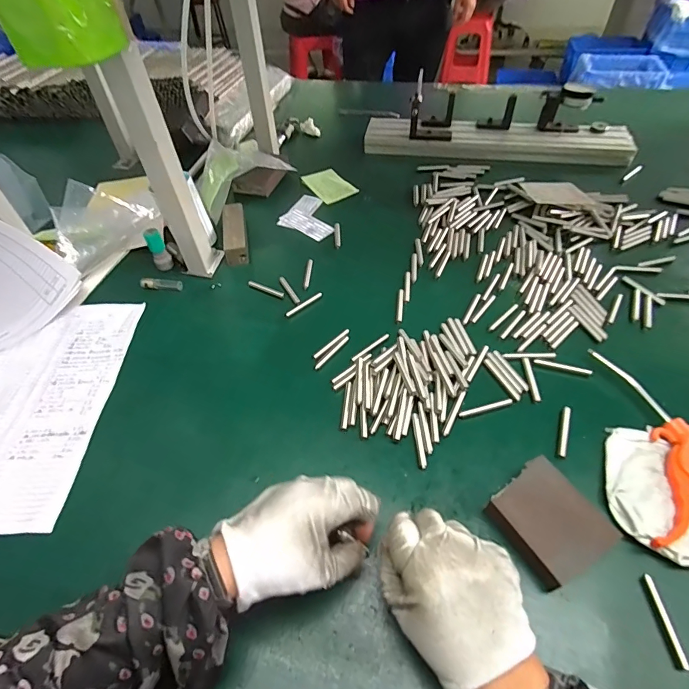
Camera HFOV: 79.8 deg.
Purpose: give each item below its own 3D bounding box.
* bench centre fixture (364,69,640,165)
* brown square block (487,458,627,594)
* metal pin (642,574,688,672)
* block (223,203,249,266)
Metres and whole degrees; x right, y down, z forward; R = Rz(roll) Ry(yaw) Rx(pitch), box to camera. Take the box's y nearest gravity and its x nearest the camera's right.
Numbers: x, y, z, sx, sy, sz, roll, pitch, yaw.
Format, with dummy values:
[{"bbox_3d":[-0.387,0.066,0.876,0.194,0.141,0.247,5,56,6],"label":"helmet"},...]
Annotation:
[{"bbox_3d":[0.282,-0.415,0.763,0.482,0.095,0.114,5,50,7],"label":"bench centre fixture"},{"bbox_3d":[0.168,0.148,0.343,0.071,0.029,0.078,-31,55,-22],"label":"brown square block"},{"bbox_3d":[0.235,0.202,0.302,0.009,0.009,0.058,1,49,4],"label":"metal pin"},{"bbox_3d":[-0.165,-0.169,0.629,0.034,0.029,0.123,-11,50,-7],"label":"block"}]

